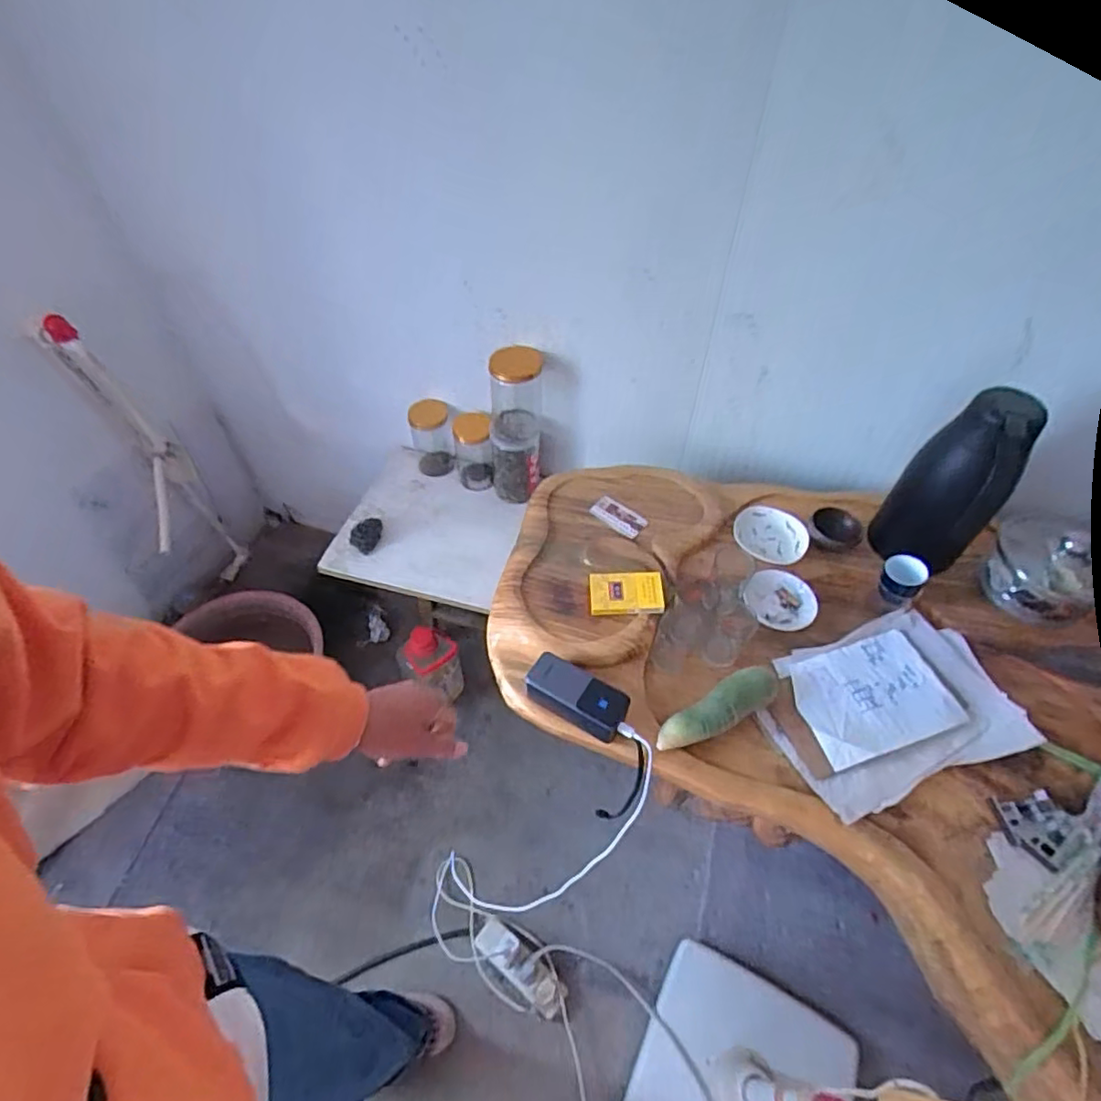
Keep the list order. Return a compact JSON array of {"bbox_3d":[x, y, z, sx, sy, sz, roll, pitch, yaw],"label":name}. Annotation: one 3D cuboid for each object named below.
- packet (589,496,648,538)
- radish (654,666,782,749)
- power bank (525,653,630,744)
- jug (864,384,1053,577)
[{"bbox_3d":[0.112,-0.055,0.979,0.094,0.006,0.048,37,60,25],"label":"packet"},{"bbox_3d":[0.215,0.206,0.769,0.179,0.052,0.053,-25,56,-19],"label":"radish"},{"bbox_3d":[0.034,0.187,0.769,0.131,0.042,0.057,25,55,18],"label":"power bank"},{"bbox_3d":[0.559,-0.086,0.839,0.111,0.260,0.129,-38,61,-26],"label":"jug"}]

